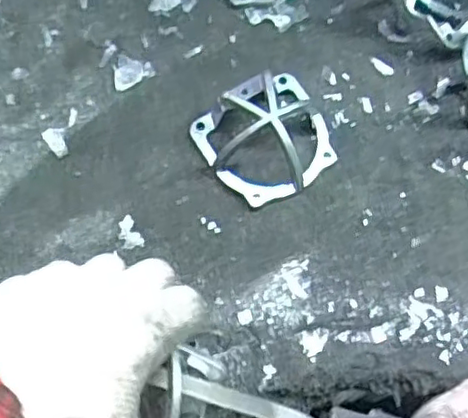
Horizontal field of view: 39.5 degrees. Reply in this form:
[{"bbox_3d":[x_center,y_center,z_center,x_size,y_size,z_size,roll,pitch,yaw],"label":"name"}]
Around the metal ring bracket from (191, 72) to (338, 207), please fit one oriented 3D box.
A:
[{"bbox_3d":[0.024,-0.051,0.422,0.082,0.042,0.077,-33,76,-12],"label":"metal ring bracket"}]

